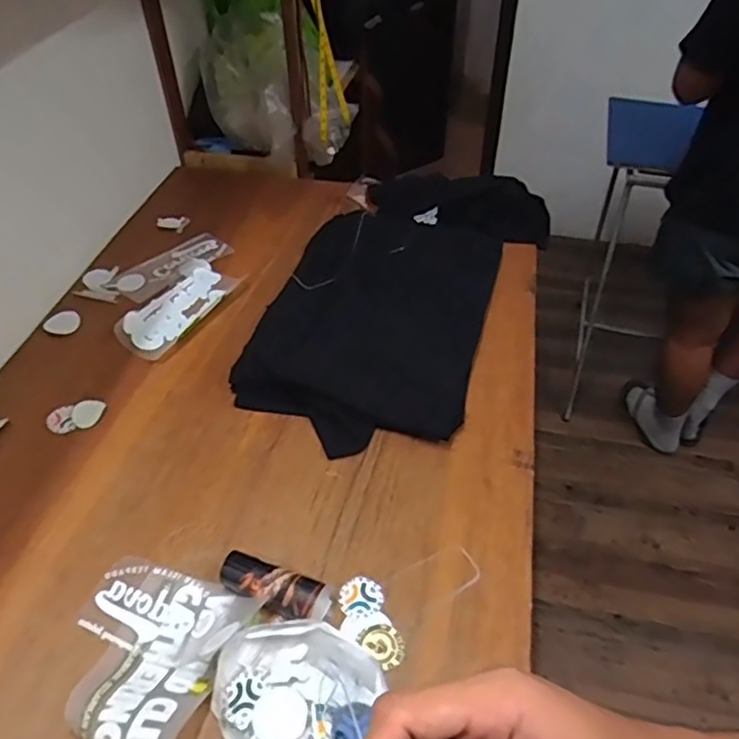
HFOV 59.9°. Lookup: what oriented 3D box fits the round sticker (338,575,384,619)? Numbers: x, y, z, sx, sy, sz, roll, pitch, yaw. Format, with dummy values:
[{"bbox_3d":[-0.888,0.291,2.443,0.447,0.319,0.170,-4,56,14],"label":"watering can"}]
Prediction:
[{"bbox_3d":[-0.012,0.288,0.816,0.054,0.004,0.052,-4,49,5],"label":"round sticker"}]

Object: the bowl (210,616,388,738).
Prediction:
[{"bbox_3d":[-0.080,0.364,0.710,0.191,0.042,0.163,33,53,27],"label":"bowl"}]

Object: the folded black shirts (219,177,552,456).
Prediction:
[{"bbox_3d":[0.070,-0.181,1.256,0.411,0.073,0.815,19,48,17],"label":"folded black shirts"}]

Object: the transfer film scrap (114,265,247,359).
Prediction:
[{"bbox_3d":[-0.356,-0.121,1.210,0.133,0.028,0.257,24,50,21],"label":"transfer film scrap"}]

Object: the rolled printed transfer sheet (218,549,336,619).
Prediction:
[{"bbox_3d":[-0.118,0.272,0.797,0.142,0.047,0.058,14,47,12],"label":"rolled printed transfer sheet"}]

